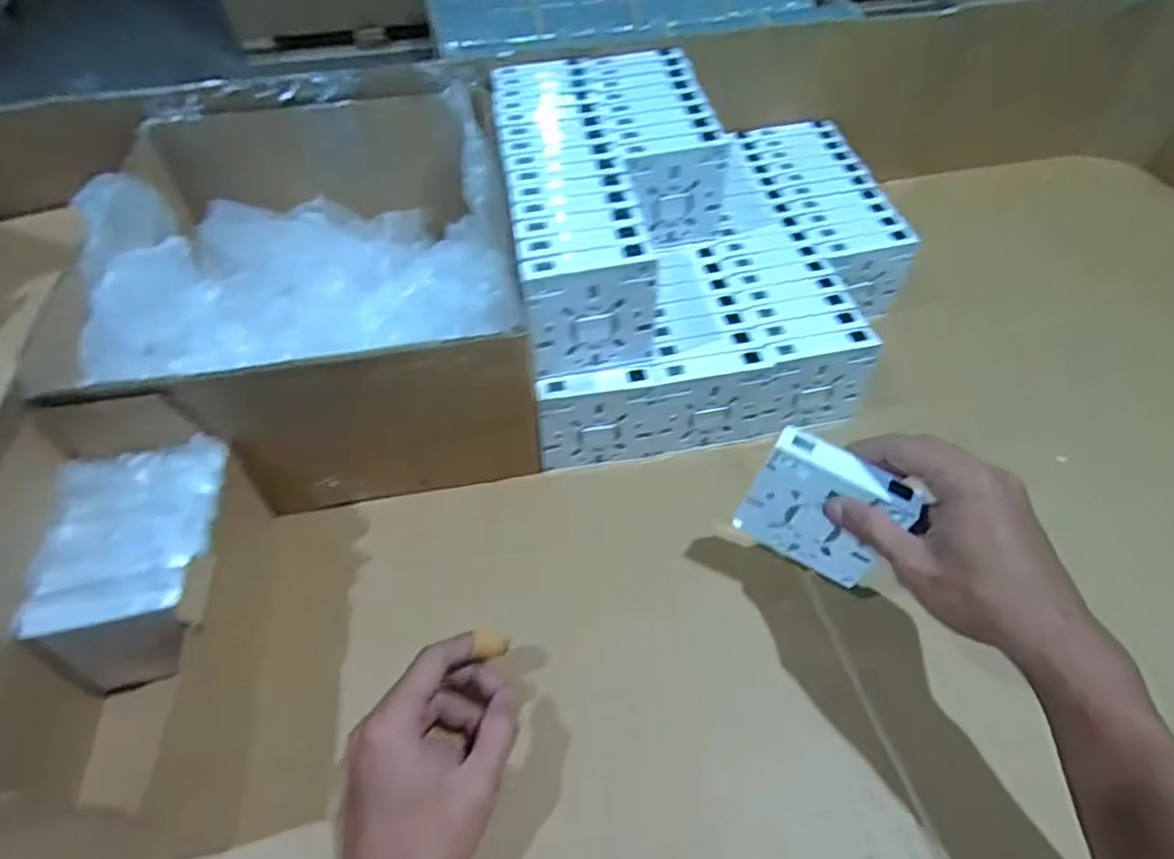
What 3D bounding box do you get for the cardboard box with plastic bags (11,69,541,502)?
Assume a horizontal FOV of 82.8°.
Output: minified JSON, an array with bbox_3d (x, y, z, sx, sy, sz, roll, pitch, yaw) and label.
[{"bbox_3d":[-0.209,-0.128,0.552,0.280,0.173,0.353,-10,48,-6],"label":"cardboard box with plastic bags"}]

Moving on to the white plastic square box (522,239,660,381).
[{"bbox_3d":[0.004,-0.078,0.453,0.088,0.088,0.020,-10,48,-6],"label":"white plastic square box"}]

